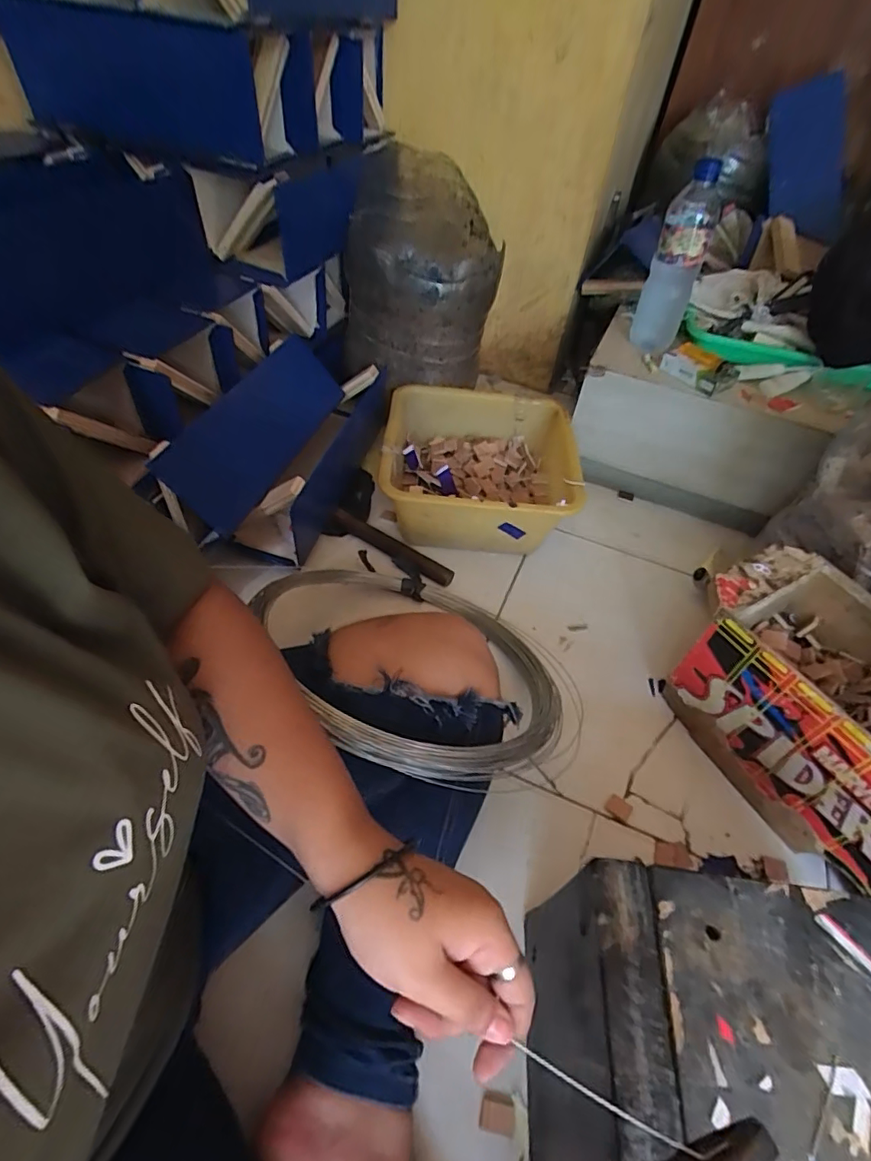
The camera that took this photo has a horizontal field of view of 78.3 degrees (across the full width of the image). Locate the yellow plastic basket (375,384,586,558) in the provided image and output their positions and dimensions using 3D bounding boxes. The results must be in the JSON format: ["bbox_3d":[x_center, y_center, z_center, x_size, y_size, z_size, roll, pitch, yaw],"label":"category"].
[{"bbox_3d":[0.064,-0.156,0.803,0.271,0.127,0.260,4,49,-2],"label":"yellow plastic basket"}]

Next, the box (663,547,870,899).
[{"bbox_3d":[0.419,0.161,0.527,0.172,0.191,0.362,-21,54,-22],"label":"box"}]

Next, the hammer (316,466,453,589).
[{"bbox_3d":[-0.051,-0.083,0.789,0.209,0.034,0.118,22,51,14],"label":"hammer"}]

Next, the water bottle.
[{"bbox_3d":[0.337,-0.441,0.752,0.070,0.220,0.072,20,50,12],"label":"water bottle"}]

